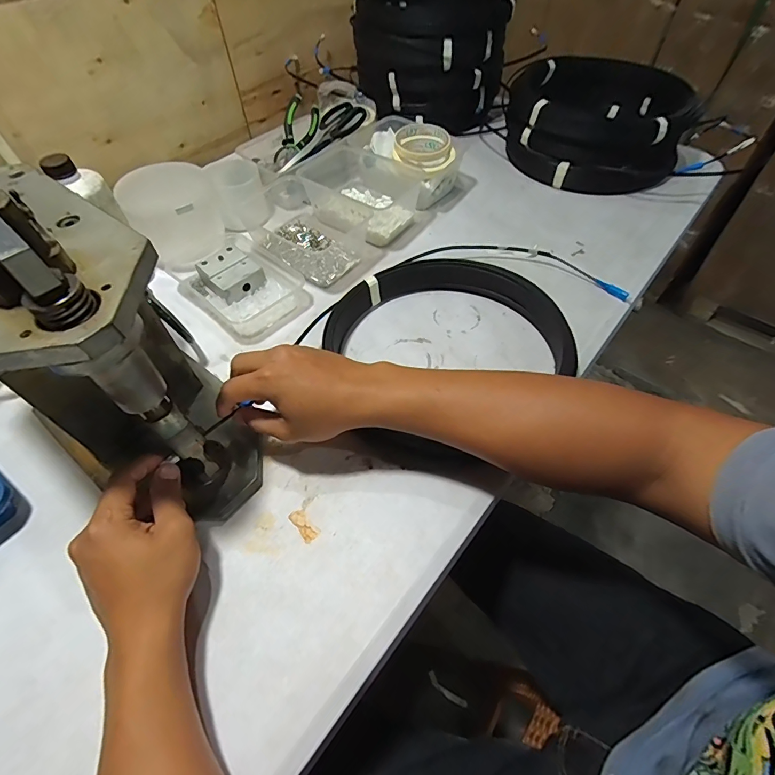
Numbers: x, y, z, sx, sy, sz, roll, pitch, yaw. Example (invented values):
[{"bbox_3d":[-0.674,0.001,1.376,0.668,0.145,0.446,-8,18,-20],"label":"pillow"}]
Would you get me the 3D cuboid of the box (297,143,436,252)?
[{"bbox_3d":[-0.039,-0.299,0.652,0.192,0.069,0.147,33,61,23],"label":"box"}]

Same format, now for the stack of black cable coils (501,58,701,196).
[{"bbox_3d":[0.369,-0.468,0.732,0.282,0.109,0.309,31,61,22],"label":"stack of black cable coils"}]

